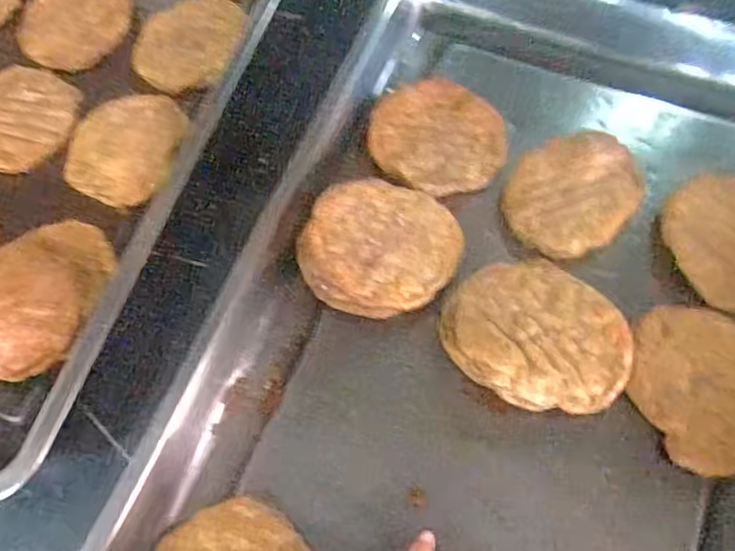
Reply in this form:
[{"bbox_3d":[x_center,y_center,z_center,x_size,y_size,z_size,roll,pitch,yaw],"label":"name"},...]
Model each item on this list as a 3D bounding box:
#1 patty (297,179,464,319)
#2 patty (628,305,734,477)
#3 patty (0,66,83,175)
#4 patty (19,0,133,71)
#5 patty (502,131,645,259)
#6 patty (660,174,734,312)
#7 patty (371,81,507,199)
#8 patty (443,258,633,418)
[{"bbox_3d":[0.010,-0.021,0.434,0.104,0.019,0.103,8,64,-16],"label":"patty"},{"bbox_3d":[0.221,0.073,0.407,0.081,0.018,0.110,-20,68,-6],"label":"patty"},{"bbox_3d":[-0.291,-0.134,0.518,0.092,0.018,0.103,-41,71,-13],"label":"patty"},{"bbox_3d":[-0.265,-0.234,0.559,0.093,0.020,0.100,-1,67,3],"label":"patty"},{"bbox_3d":[0.156,-0.064,0.464,0.085,0.011,0.105,39,74,16],"label":"patty"},{"bbox_3d":[0.267,-0.029,0.448,0.097,0.015,0.098,-1,67,2],"label":"patty"},{"bbox_3d":[0.055,-0.111,0.484,0.102,0.013,0.096,-9,67,-1],"label":"patty"},{"bbox_3d":[0.113,0.042,0.417,0.120,0.033,0.097,36,73,16],"label":"patty"}]

